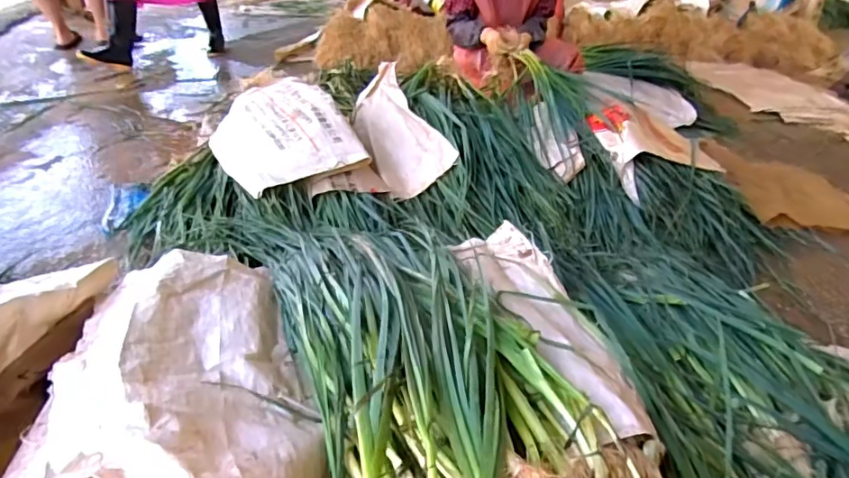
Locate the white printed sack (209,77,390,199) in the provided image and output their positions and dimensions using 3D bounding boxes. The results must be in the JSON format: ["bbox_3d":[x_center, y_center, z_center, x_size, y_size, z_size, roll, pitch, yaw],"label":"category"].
[{"bbox_3d":[-0.363,-0.283,1.390,0.379,0.167,0.468,-13,37,-22],"label":"white printed sack"}]

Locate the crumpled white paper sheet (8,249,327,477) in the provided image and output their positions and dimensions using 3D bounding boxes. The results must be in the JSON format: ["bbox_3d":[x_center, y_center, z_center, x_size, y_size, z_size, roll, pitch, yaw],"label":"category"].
[{"bbox_3d":[-0.312,0.155,0.687,0.330,0.123,0.515,-5,35,-11],"label":"crumpled white paper sheet"}]

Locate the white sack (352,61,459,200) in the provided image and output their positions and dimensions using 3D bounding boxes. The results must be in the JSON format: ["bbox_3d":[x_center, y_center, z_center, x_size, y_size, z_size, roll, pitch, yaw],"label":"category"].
[{"bbox_3d":[-0.082,-0.315,1.494,0.206,0.066,0.483,-37,56,11],"label":"white sack"}]

